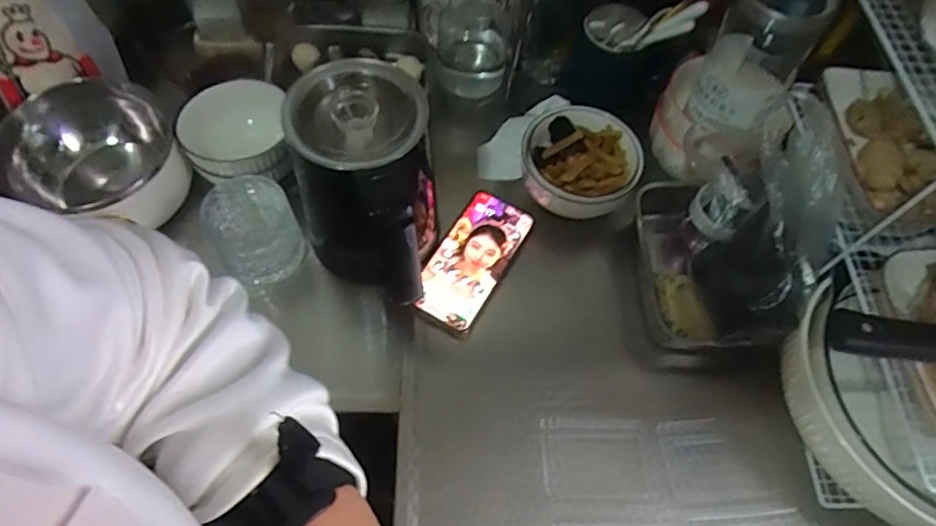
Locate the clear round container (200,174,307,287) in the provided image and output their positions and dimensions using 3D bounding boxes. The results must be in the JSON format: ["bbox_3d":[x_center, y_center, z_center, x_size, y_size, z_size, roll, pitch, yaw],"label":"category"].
[{"bbox_3d":[-0.214,-0.032,0.579,0.079,0.075,0.084,1,62,-3],"label":"clear round container"}]

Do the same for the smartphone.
[{"bbox_3d":[0.006,-0.006,0.615,0.071,0.012,0.160,29,64,12],"label":"smartphone"}]

